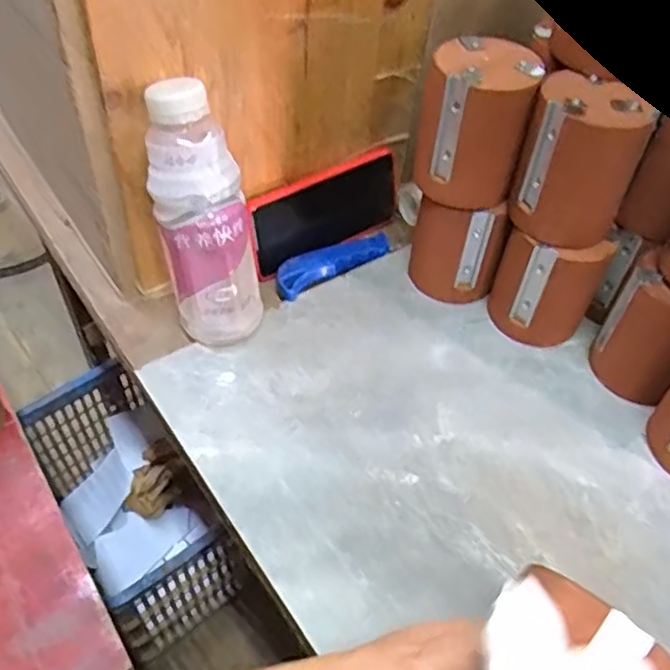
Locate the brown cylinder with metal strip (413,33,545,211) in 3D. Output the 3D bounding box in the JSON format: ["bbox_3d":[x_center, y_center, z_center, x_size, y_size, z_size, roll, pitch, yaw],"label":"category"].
[{"bbox_3d":[0.105,-0.160,0.509,0.077,0.100,0.073,14,51,8],"label":"brown cylinder with metal strip"}]

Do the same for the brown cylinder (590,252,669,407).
[{"bbox_3d":[0.239,-0.002,0.510,0.065,0.093,0.062,34,56,23],"label":"brown cylinder"}]

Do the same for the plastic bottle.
[{"bbox_3d":[-0.096,-0.085,0.498,0.069,0.180,0.082,-10,51,-12],"label":"plastic bottle"}]

